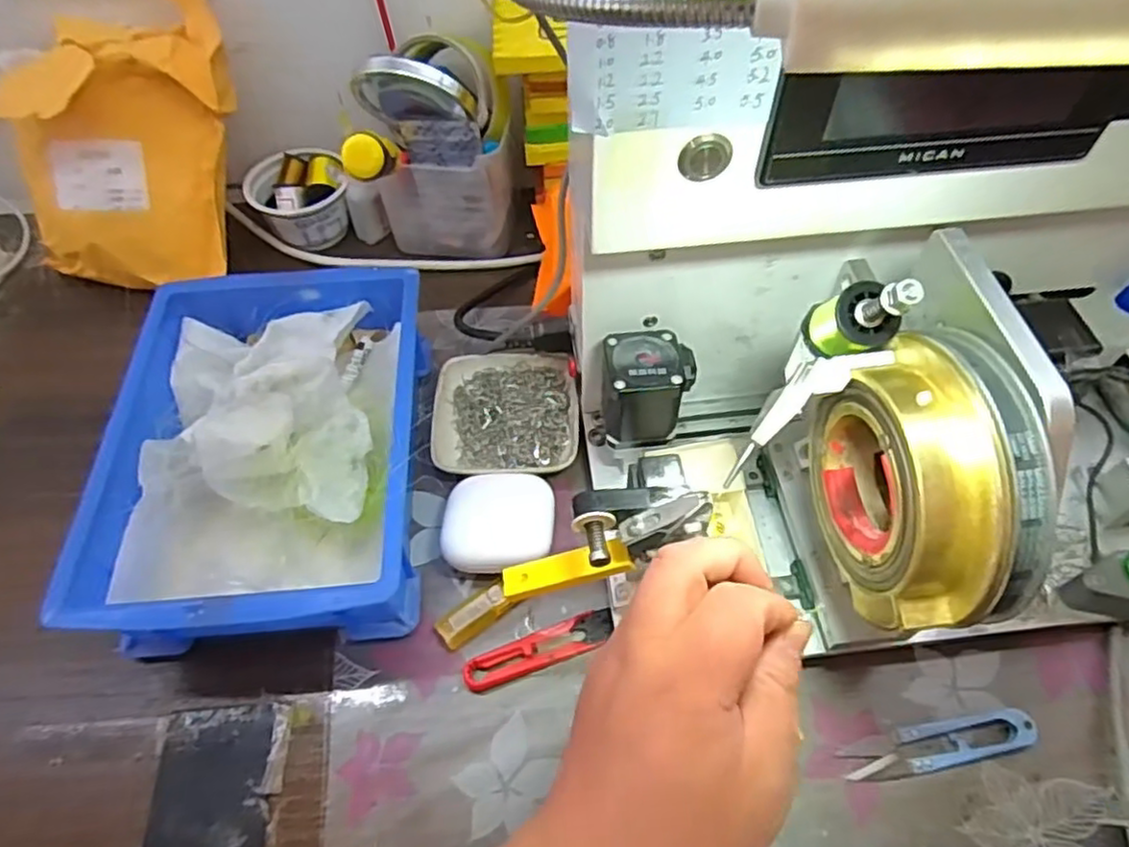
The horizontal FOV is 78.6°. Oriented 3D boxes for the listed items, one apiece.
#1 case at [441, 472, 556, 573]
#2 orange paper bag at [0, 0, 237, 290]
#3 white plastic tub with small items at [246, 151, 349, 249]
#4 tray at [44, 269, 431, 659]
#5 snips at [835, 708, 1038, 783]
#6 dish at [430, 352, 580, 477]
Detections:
[{"bbox_3d":[-0.040,0.062,0.426,0.066,0.021,0.063,-1,56,0],"label":"case"},{"bbox_3d":[-0.328,-0.207,0.504,0.156,0.217,0.061,4,17,-7],"label":"orange paper bag"},{"bbox_3d":[-0.220,-0.187,0.578,0.076,0.052,0.066,-22,58,-12],"label":"white plastic tub with small items"},{"bbox_3d":[-0.180,0.013,0.436,0.177,0.071,0.246,-5,56,-1],"label":"tray"},{"bbox_3d":[0.197,0.169,0.363,0.100,0.010,0.022,-7,57,-4],"label":"snips"},{"bbox_3d":[-0.040,-0.006,0.474,0.096,0.017,0.096,-4,57,-1],"label":"dish"}]

